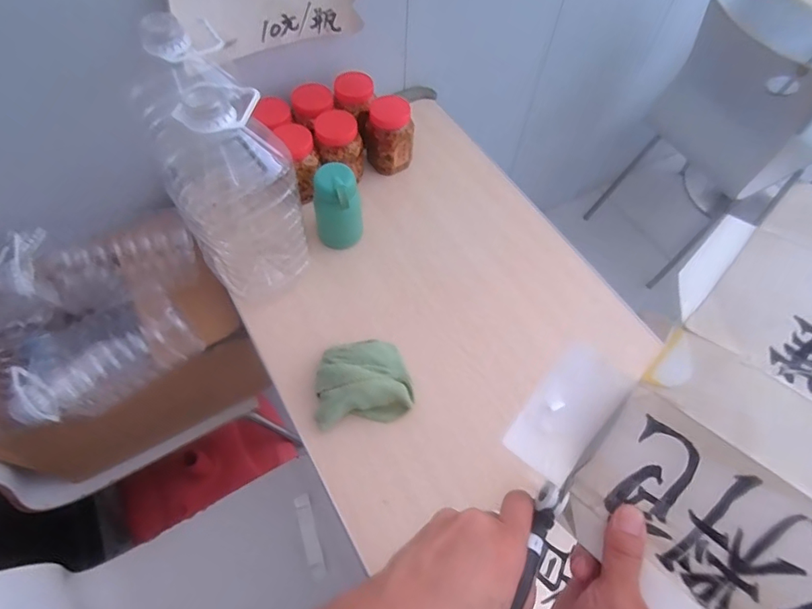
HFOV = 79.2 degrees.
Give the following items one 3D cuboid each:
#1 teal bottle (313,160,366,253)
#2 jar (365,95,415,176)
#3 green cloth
[{"bbox_3d":[-0.106,-0.150,0.800,0.074,0.154,0.061,-4,60,-6],"label":"teal bottle"},{"bbox_3d":[-0.032,-0.303,0.912,0.077,0.150,0.072,1,59,-2],"label":"jar"},{"bbox_3d":[-0.061,0.109,0.700,0.138,0.043,0.112,-7,60,-7],"label":"green cloth"}]

